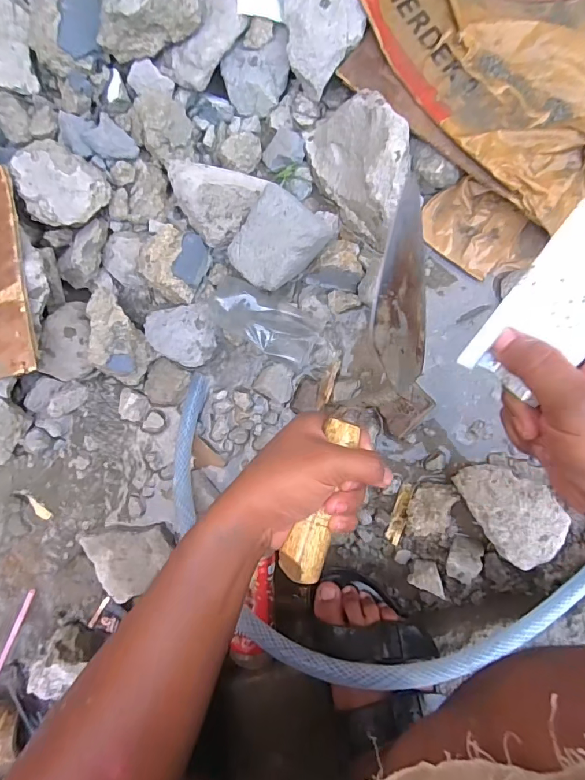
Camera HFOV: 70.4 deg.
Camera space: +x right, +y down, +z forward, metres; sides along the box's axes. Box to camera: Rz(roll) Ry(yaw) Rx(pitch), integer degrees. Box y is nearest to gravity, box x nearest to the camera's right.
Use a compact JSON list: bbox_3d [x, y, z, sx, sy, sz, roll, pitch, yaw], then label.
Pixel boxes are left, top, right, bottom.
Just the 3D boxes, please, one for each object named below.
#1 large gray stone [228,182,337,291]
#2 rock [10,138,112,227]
[{"bbox_3d":[-0.017,-0.171,0.466,0.082,0.044,0.113,45,97,1],"label":"large gray stone"},{"bbox_3d":[-0.272,-0.238,0.485,0.096,0.044,0.085,43,97,1],"label":"rock"}]

